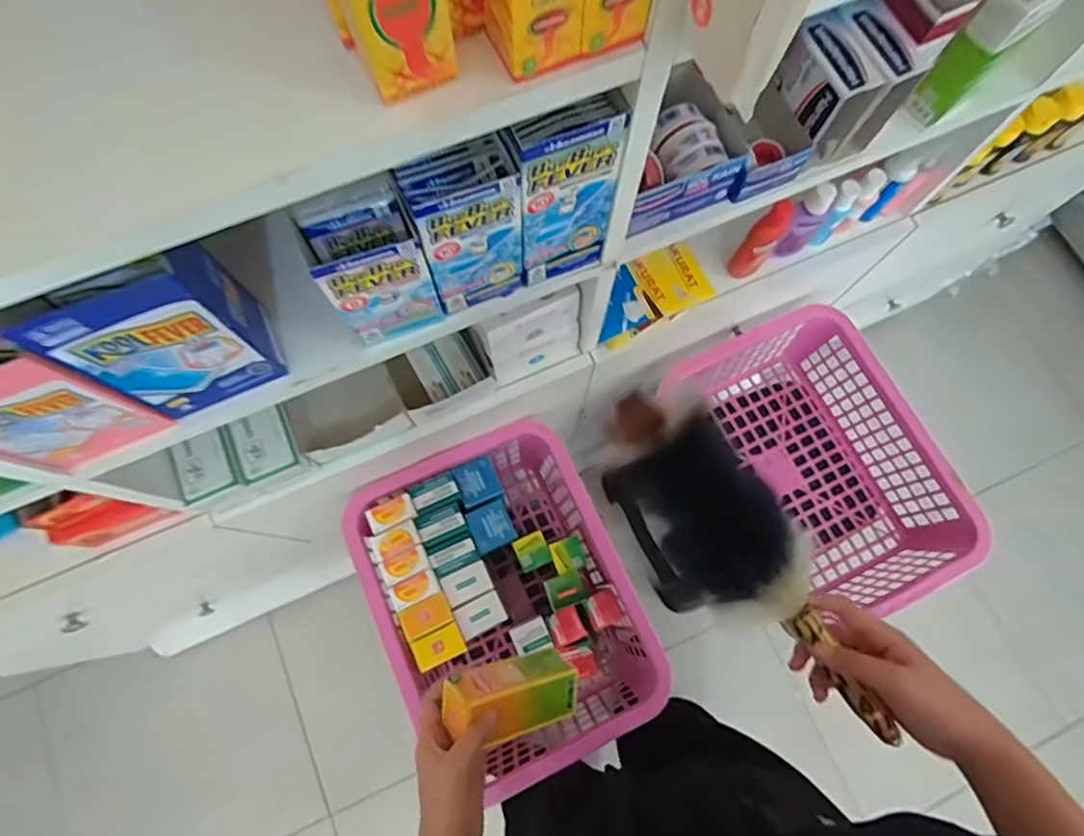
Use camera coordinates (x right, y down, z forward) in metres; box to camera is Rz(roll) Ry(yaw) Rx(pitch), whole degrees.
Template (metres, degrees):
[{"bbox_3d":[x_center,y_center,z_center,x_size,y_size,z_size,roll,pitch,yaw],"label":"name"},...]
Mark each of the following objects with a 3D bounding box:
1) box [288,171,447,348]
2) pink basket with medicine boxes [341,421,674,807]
[{"bbox_3d":[-0.128,-0.114,0.441,0.071,0.122,0.064,-23,75,-8],"label":"box"},{"bbox_3d":[-0.056,0.240,0.805,0.307,0.174,0.391,-23,75,-8],"label":"pink basket with medicine boxes"}]

